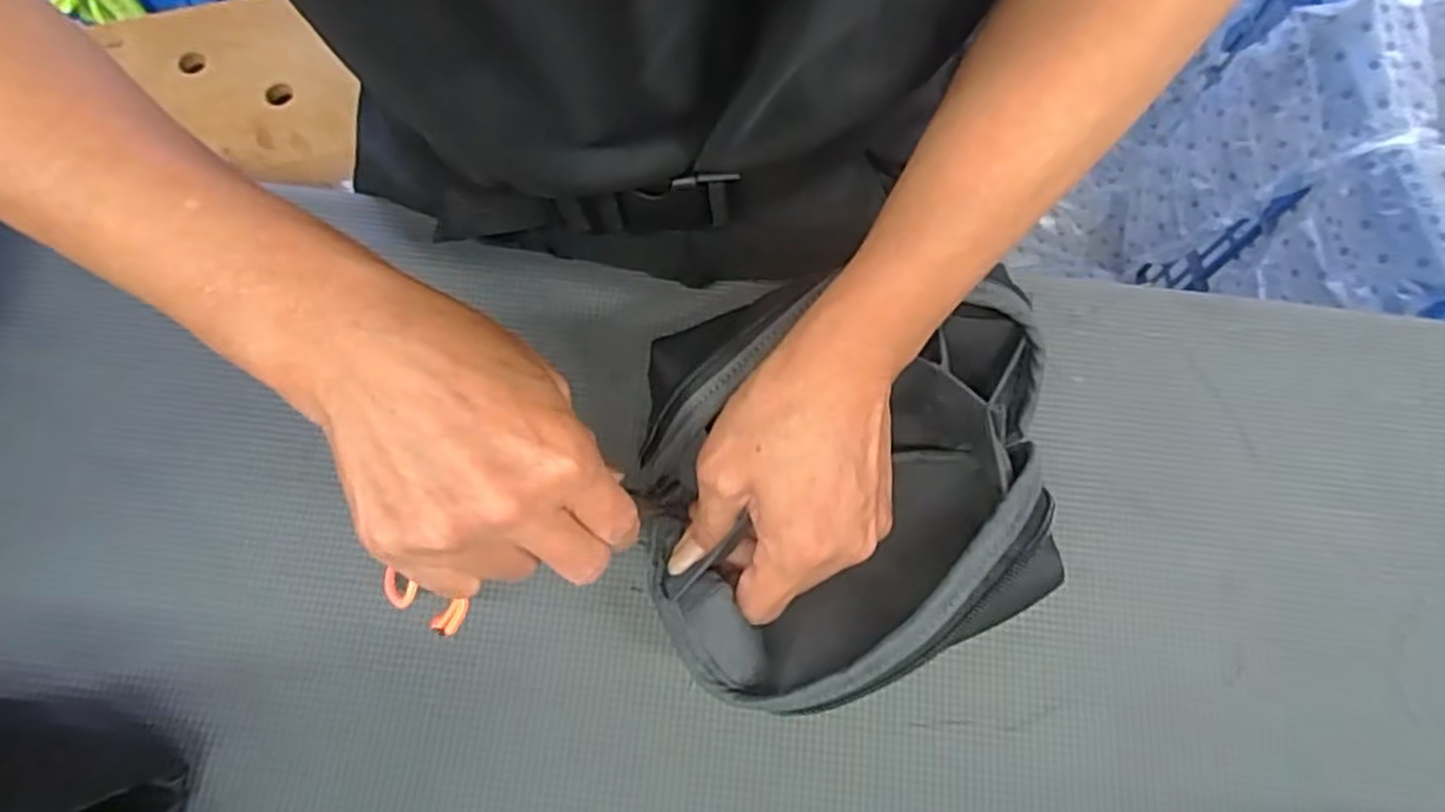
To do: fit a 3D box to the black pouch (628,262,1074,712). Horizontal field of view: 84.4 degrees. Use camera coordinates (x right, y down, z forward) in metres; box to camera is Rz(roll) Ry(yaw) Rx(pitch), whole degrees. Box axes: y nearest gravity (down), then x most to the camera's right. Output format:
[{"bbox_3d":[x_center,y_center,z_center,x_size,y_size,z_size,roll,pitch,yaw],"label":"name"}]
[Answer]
[{"bbox_3d":[0.051,0.035,0.310,0.162,0.071,0.141,-9,69,-4],"label":"black pouch"}]

